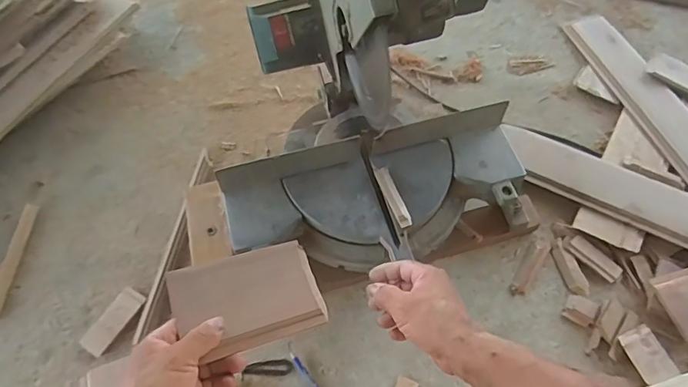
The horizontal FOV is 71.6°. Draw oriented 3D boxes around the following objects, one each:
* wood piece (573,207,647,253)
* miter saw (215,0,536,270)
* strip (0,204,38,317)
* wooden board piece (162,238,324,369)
[{"bbox_3d":[0.424,0.059,0.763,0.101,0.010,0.039,23,82,20],"label":"wood piece"},{"bbox_3d":[0.024,-0.161,0.598,0.427,0.414,0.363,-14,63,-6],"label":"miter saw"},{"bbox_3d":[-0.537,0.105,0.772,0.025,0.008,0.191,1,62,1],"label":"strip"},{"bbox_3d":[-0.097,0.108,0.496,0.147,0.009,0.096,-13,70,-26],"label":"wooden board piece"}]

